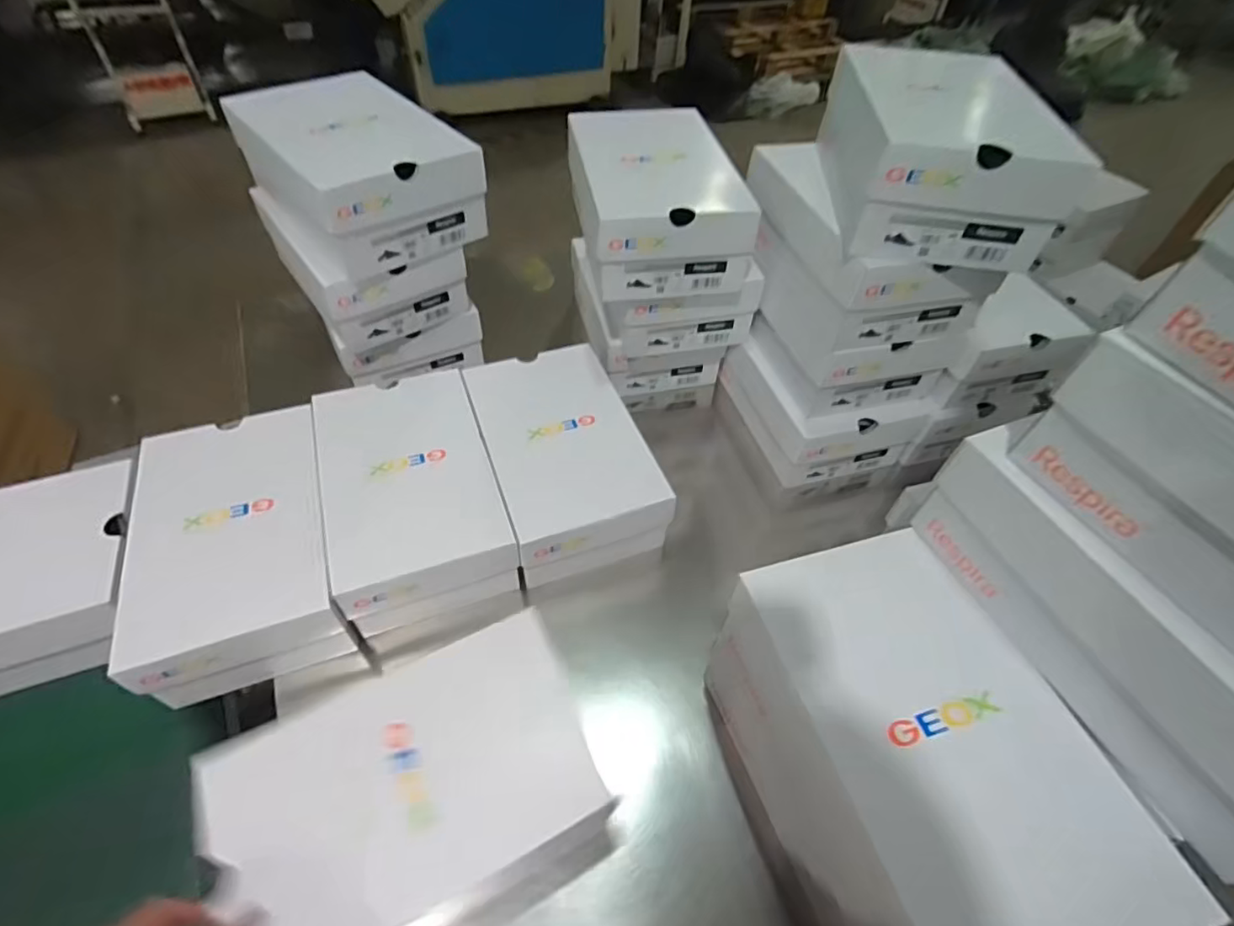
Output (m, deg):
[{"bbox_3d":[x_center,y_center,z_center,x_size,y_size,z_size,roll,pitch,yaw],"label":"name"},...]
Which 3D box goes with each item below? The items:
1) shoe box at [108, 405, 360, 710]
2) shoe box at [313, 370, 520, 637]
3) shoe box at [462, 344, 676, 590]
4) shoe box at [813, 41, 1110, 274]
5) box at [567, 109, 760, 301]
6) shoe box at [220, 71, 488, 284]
[{"bbox_3d":[-0.408,0.089,0.643,0.182,0.107,0.289,-15,53,-16],"label":"shoe box"},{"bbox_3d":[-0.241,0.034,0.701,0.181,0.107,0.277,-15,53,-16],"label":"shoe box"},{"bbox_3d":[-0.068,-0.014,0.729,0.175,0.079,0.294,-15,53,-16],"label":"shoe box"},{"bbox_3d":[0.330,-0.331,0.617,0.176,0.112,0.259,6,50,1],"label":"shoe box"},{"bbox_3d":[0.048,-0.337,0.756,0.183,0.117,0.278,-6,51,-9],"label":"box"},{"bbox_3d":[-0.332,-0.376,0.753,0.198,0.116,0.285,-34,60,-27],"label":"shoe box"}]

